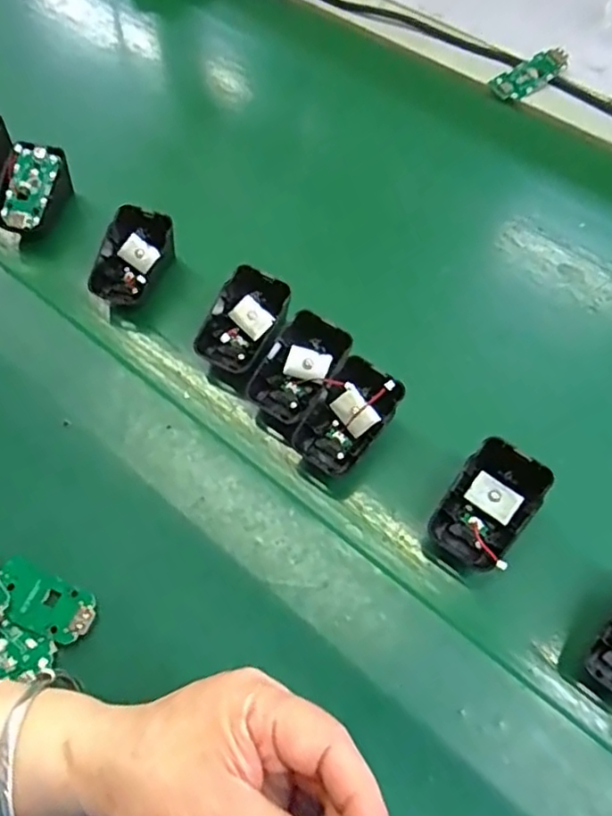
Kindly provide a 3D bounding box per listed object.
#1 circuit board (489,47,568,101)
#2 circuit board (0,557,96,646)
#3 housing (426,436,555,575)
[{"bbox_3d":[0.200,-0.292,0.565,0.070,0.011,0.031,-26,63,3],"label":"circuit board"},{"bbox_3d":[-0.147,0.108,0.356,0.061,0.005,0.030,22,67,14],"label":"circuit board"},{"bbox_3d":[0.103,0.056,0.362,0.044,0.018,0.071,36,97,24],"label":"housing"}]

